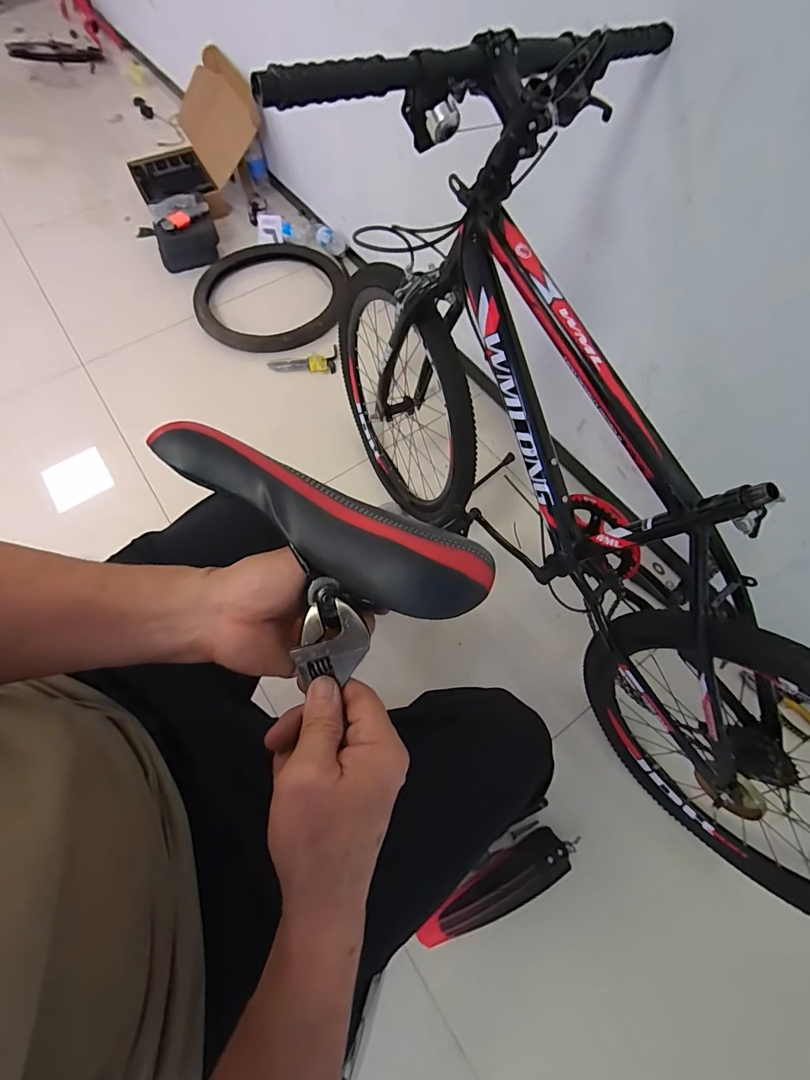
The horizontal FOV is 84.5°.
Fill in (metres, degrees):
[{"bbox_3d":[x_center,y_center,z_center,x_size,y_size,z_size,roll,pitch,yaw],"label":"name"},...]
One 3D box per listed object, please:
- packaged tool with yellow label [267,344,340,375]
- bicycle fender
[{"bbox_3d":[-0.293,-0.516,1.306,0.206,0.036,0.059,-10,65,-5],"label":"packaged tool with yellow label"},{"bbox_3d":[0.159,0.595,0.763,0.300,0.040,0.077,-24,67,-11],"label":"bicycle fender"}]

